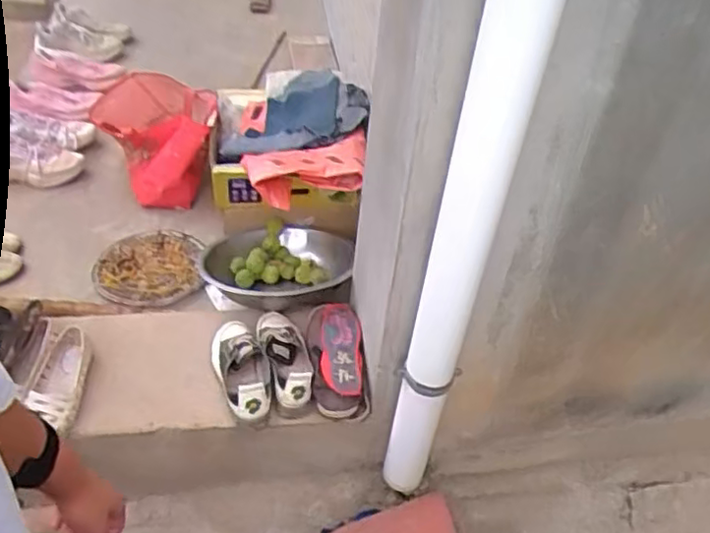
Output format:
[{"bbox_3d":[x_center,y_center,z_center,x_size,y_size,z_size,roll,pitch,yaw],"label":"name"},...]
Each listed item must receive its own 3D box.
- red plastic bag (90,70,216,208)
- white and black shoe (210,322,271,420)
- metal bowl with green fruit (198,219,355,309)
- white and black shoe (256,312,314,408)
[{"bbox_3d":[-0.484,-0.304,1.612,0.278,0.233,0.292,-6,43,-12],"label":"red plastic bag"},{"bbox_3d":[-0.201,0.175,1.175,0.086,0.060,0.205,-16,46,-21],"label":"white and black shoe"},{"bbox_3d":[-0.160,-0.006,1.380,0.306,0.105,0.259,1,42,-4],"label":"metal bowl with green fruit"},{"bbox_3d":[-0.128,0.152,1.199,0.076,0.052,0.216,-12,45,-17],"label":"white and black shoe"}]

